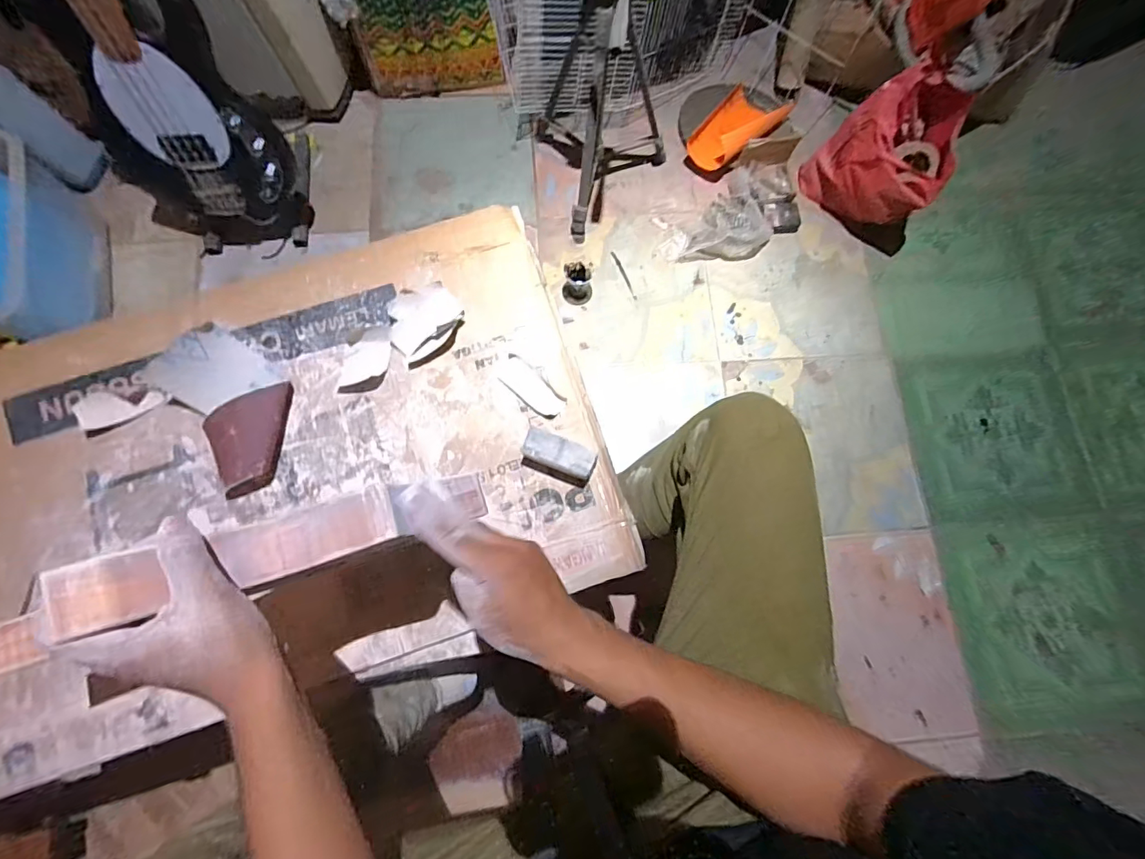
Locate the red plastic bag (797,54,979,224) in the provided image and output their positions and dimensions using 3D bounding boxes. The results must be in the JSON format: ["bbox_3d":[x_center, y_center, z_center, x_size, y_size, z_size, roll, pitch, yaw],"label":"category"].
[{"bbox_3d":[0.692,-0.608,1.114,0.263,0.296,0.172,36,78,7],"label":"red plastic bag"}]

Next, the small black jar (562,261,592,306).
[{"bbox_3d":[0.012,-0.337,1.150,0.069,0.079,0.063,0,76,-2],"label":"small black jar"}]

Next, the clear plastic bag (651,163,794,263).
[{"bbox_3d":[0.379,-0.513,1.179,0.358,0.102,0.195,-26,78,-8],"label":"clear plastic bag"}]

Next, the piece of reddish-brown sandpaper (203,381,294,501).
[{"bbox_3d":[-0.401,0.014,0.625,0.109,0.039,0.114,-21,77,-7],"label":"piece of reddish-brown sandpaper"}]

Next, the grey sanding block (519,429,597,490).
[{"bbox_3d":[-0.017,0.036,0.626,0.091,0.049,0.043,20,76,3],"label":"grey sanding block"}]

